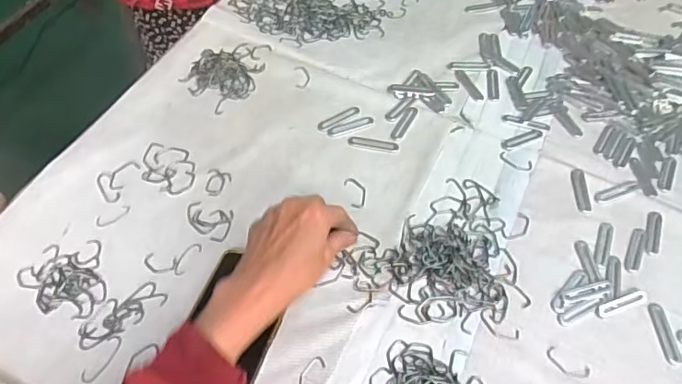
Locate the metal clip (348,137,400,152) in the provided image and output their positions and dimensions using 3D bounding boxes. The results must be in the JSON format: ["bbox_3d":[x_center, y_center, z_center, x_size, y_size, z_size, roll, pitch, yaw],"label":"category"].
[{"bbox_3d":[0.038,-0.056,0.602,0.059,0.004,0.014,10,55,2],"label":"metal clip"}]

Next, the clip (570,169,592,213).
[{"bbox_3d":[0.272,-0.002,0.587,0.016,0.004,0.057,6,55,-1],"label":"clip"}]

